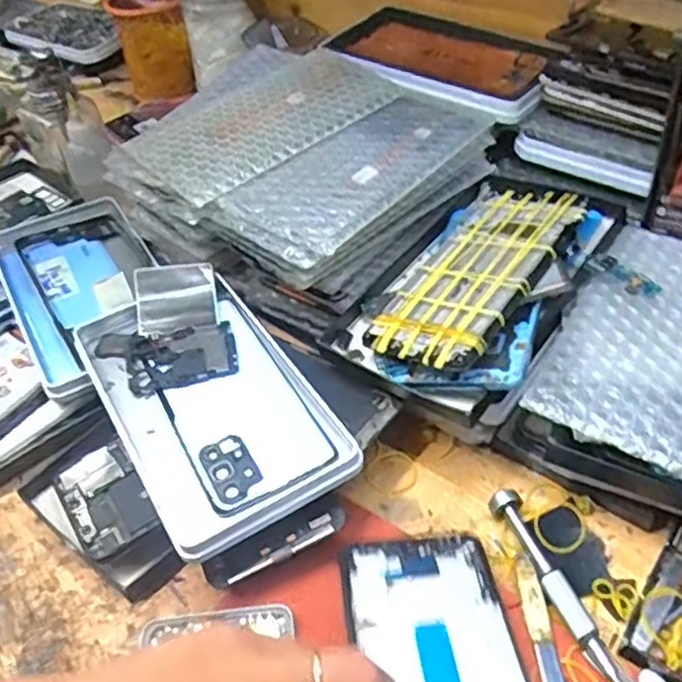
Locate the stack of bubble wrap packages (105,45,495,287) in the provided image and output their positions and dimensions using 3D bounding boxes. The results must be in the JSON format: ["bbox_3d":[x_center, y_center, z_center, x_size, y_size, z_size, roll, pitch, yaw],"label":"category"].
[{"bbox_3d":[-0.030,-0.115,0.471,0.194,0.081,0.176,29,55,29],"label":"stack of bubble wrap packages"}]

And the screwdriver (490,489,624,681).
[{"bbox_3d":[0.107,0.124,0.325,0.013,0.010,0.125,-18,47,-12],"label":"screwdriver"}]

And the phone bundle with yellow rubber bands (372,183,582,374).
[{"bbox_3d":[0.081,-0.043,0.408,0.070,0.026,0.151,27,54,28],"label":"phone bundle with yellow rubber bands"}]

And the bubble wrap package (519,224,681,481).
[{"bbox_3d":[0.174,-0.005,0.375,0.094,0.012,0.167,22,52,24],"label":"bubble wrap package"}]

